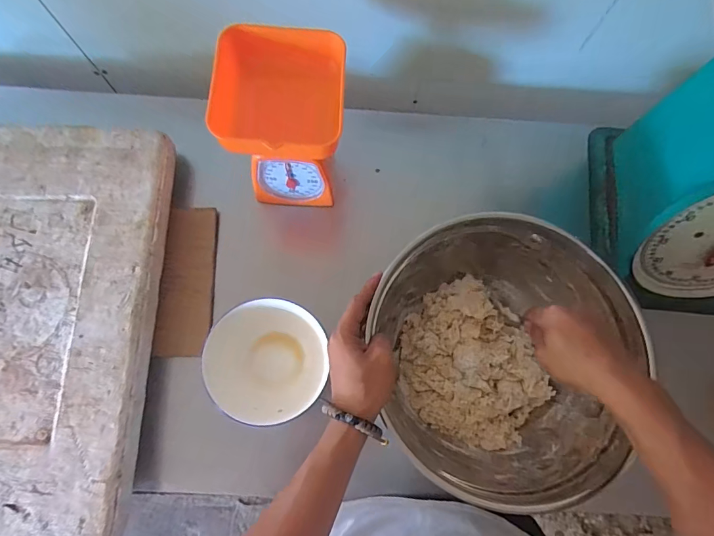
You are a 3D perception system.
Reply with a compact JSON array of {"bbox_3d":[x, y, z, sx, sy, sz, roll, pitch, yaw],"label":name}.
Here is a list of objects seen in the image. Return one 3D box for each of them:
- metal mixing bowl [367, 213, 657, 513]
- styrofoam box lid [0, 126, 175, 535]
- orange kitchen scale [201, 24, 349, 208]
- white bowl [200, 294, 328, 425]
[{"bbox_3d":[0.172,0.103,0.506,0.277,0.153,0.305,-22,78,-7],"label":"metal mixing bowl"},{"bbox_3d":[-0.469,0.066,0.524,0.387,0.040,0.539,1,76,-2],"label":"styrofoam box lid"},{"bbox_3d":[-0.092,-0.195,0.544,0.143,0.193,0.146,3,76,-1],"label":"orange kitchen scale"},{"bbox_3d":[-0.117,0.123,0.527,0.146,0.068,0.155,0,76,-2],"label":"white bowl"}]

